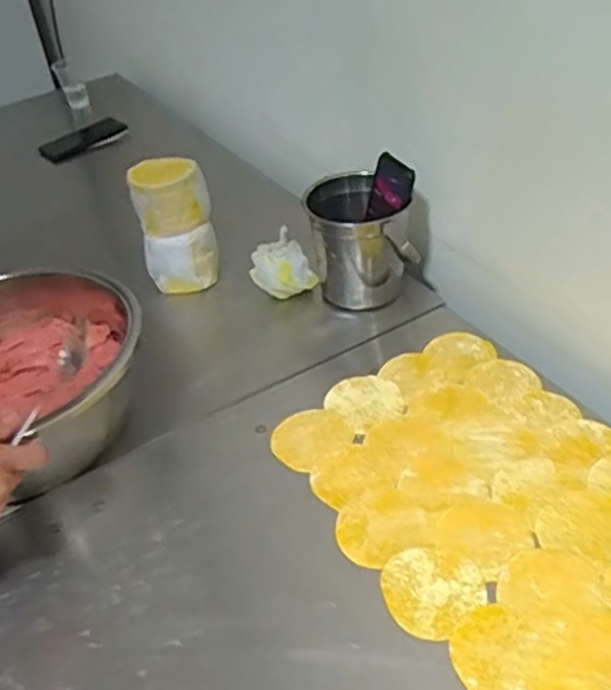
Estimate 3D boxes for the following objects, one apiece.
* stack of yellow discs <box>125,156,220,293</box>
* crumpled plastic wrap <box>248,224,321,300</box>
[{"bbox_3d":[-0.176,-0.156,0.996,0.098,0.170,0.099,-9,39,-1],"label":"stack of yellow discs"},{"bbox_3d":[-0.031,-0.093,0.948,0.071,0.071,0.072,-25,42,-20],"label":"crumpled plastic wrap"}]

